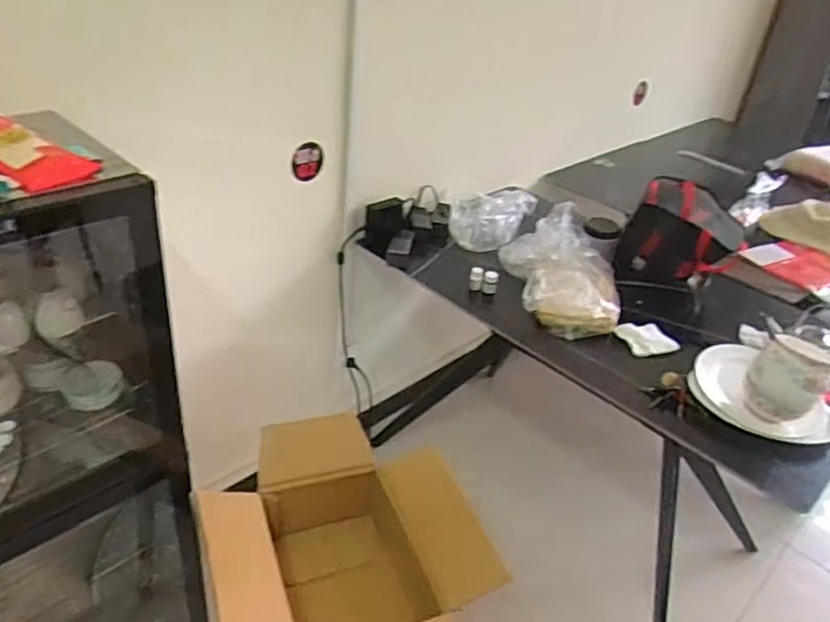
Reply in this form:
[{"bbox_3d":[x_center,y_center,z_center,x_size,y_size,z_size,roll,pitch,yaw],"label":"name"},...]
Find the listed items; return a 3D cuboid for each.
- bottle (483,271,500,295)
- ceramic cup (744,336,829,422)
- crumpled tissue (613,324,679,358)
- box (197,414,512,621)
[{"bbox_3d":[0.186,-0.069,1.657,0.038,0.047,0.042,11,34,7],"label":"bottle"},{"bbox_3d":[0.724,0.132,1.300,0.133,0.128,0.119,26,38,27],"label":"ceramic cup"},{"bbox_3d":[0.547,0.066,1.550,0.131,0.045,0.119,-14,38,-27],"label":"crumpled tissue"},{"bbox_3d":[-0.128,0.475,1.211,0.453,0.275,0.532,-8,36,-21],"label":"box"}]

